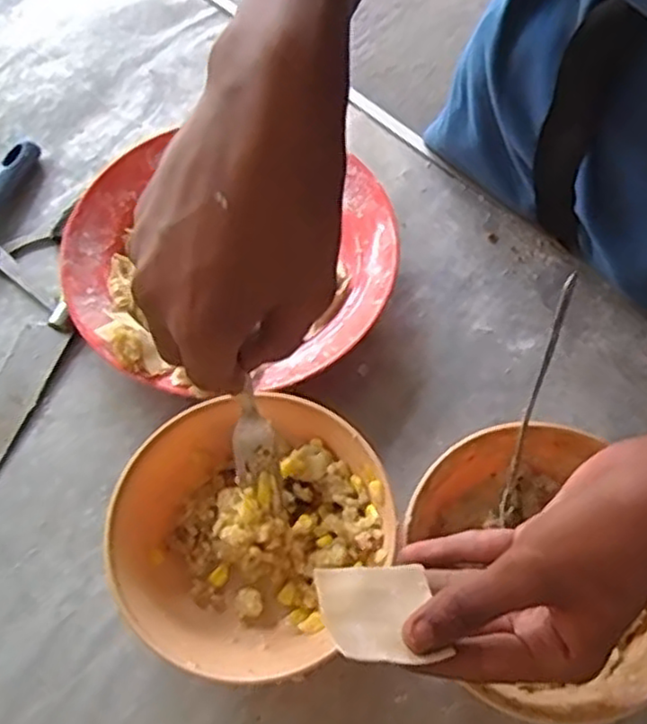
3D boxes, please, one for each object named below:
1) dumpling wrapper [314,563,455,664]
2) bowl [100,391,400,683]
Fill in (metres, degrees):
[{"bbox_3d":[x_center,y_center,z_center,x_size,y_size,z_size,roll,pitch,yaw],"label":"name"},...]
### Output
[{"bbox_3d":[0.024,0.107,0.309,0.049,0.004,0.047,2,35,-10],"label":"dumpling wrapper"},{"bbox_3d":[-0.040,0.090,0.390,0.133,0.048,0.144,0,64,0],"label":"bowl"}]

